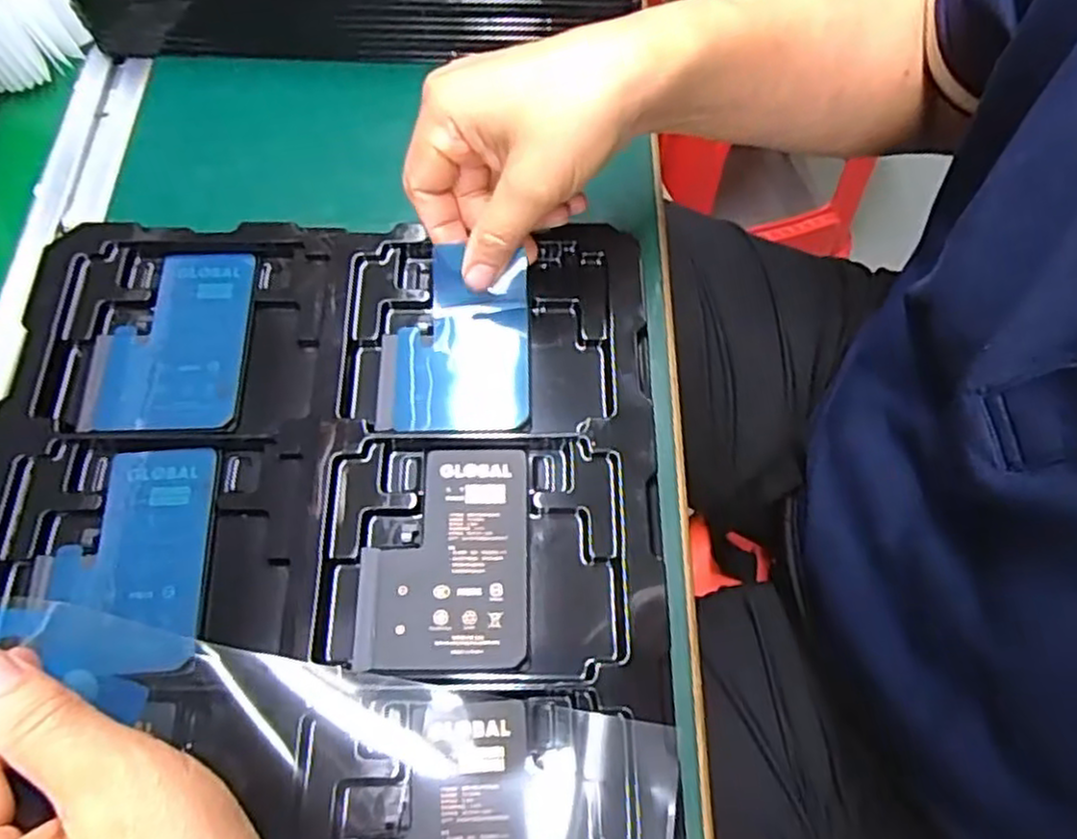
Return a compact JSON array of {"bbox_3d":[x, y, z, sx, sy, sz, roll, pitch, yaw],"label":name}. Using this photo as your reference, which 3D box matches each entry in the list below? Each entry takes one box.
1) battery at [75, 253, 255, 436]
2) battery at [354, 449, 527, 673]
[{"bbox_3d":[-0.167,-0.037,0.331,0.067,0.004,0.090,-1,66,1],"label":"battery"},{"bbox_3d":[-0.038,0.054,0.294,0.065,0.005,0.088,-1,66,1],"label":"battery"}]

